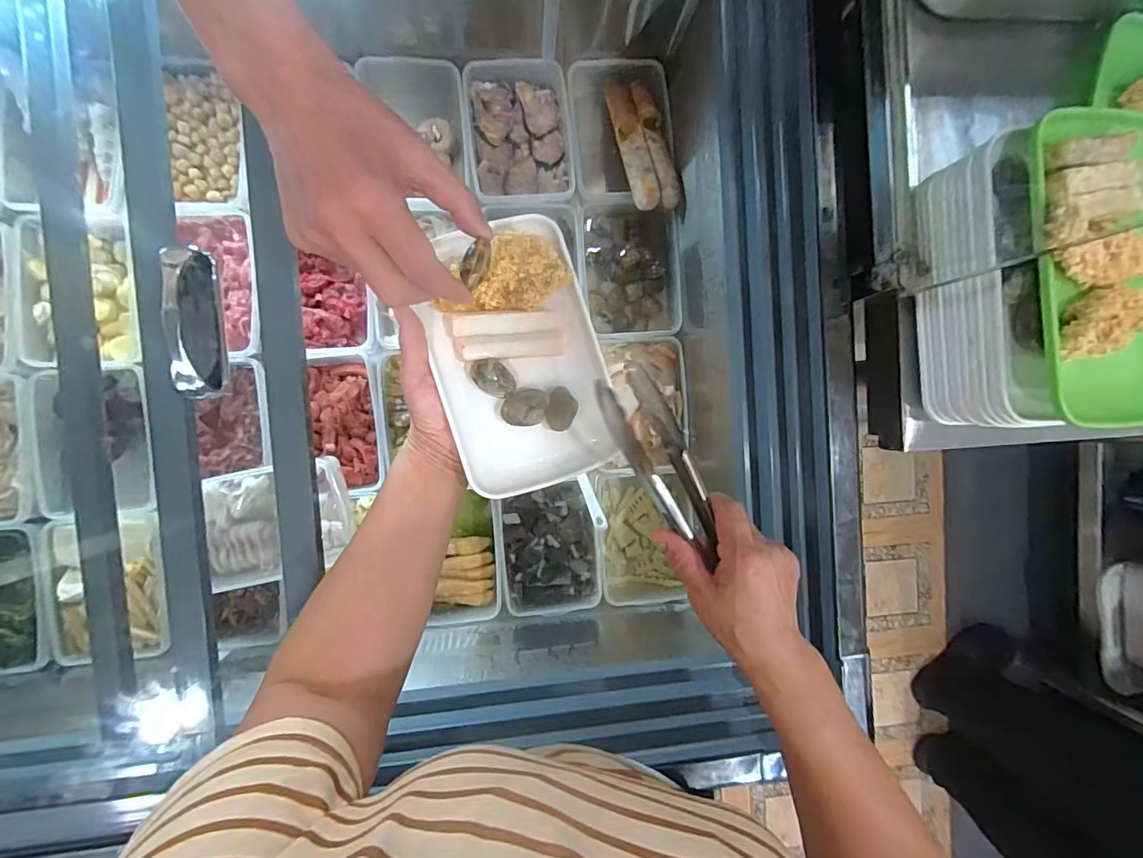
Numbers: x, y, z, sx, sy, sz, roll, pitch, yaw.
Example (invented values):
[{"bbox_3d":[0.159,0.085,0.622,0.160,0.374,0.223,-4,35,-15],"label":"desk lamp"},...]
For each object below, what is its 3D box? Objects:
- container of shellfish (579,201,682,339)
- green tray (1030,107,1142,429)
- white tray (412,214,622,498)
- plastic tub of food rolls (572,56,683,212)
[{"bbox_3d":[0.075,-0.216,0.676,0.128,0.051,0.189,-5,93,-5],"label":"container of shellfish"},{"bbox_3d":[0.374,-0.108,0.338,0.147,0.038,0.209,-4,93,-5],"label":"green tray"},{"bbox_3d":[-0.042,-0.060,0.407,0.122,0.027,0.206,-17,94,-5],"label":"white tray"},{"bbox_3d":[0.067,-0.378,0.660,0.128,0.105,0.205,-5,93,-5],"label":"plastic tub of food rolls"}]

